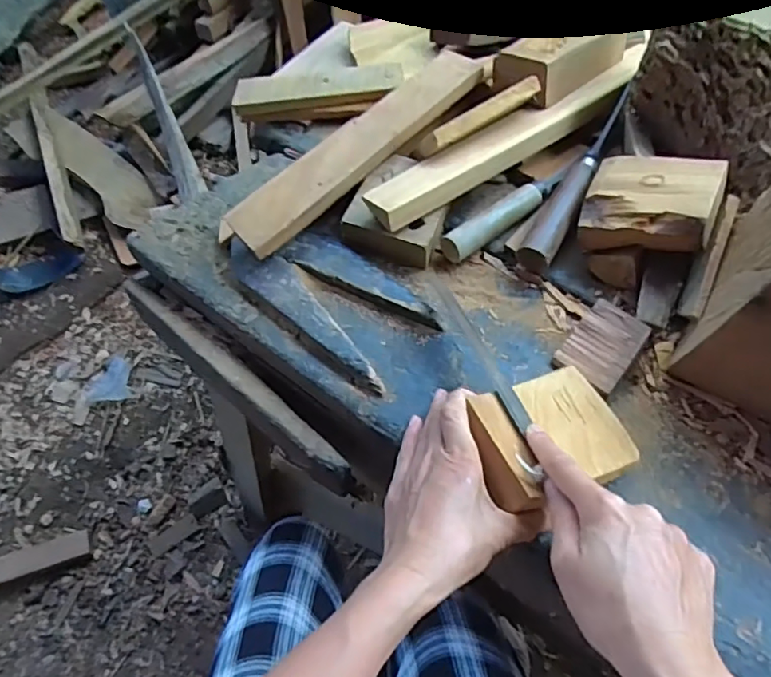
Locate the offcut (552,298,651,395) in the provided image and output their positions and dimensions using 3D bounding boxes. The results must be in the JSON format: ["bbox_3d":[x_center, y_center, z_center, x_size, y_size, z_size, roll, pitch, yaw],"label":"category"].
[{"bbox_3d":[0.181,0.005,0.476,0.054,0.009,0.068,35,90,32],"label":"offcut"}]

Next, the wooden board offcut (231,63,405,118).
[{"bbox_3d":[-0.079,-0.296,0.672,0.195,0.022,0.057,-3,58,3],"label":"wooden board offcut"}]

